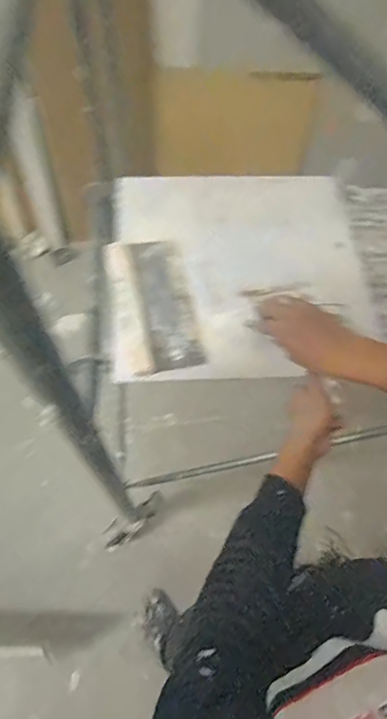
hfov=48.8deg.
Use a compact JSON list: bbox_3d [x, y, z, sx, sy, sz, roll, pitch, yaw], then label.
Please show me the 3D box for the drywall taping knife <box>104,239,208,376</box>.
[{"bbox_3d":[-0.064,-0.093,0.683,0.121,0.026,0.241,-12,64,-9],"label":"drywall taping knife"}]

